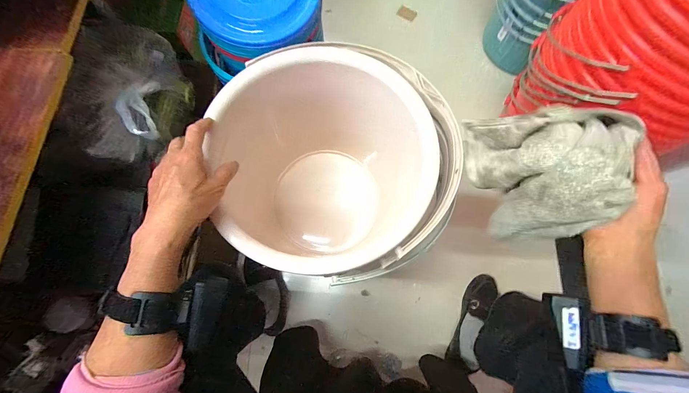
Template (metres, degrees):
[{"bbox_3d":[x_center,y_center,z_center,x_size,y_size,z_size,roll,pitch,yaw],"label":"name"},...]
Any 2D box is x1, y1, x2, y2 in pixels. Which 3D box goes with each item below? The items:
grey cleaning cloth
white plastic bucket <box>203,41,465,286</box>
[{"bbox_3d":[0.235,-0.028,0.356,0.150,0.136,0.138,14,74,6],"label":"grey cleaning cloth"},{"bbox_3d":[0.001,-0.039,0.535,0.324,0.296,0.338,-1,73,2],"label":"white plastic bucket"}]

